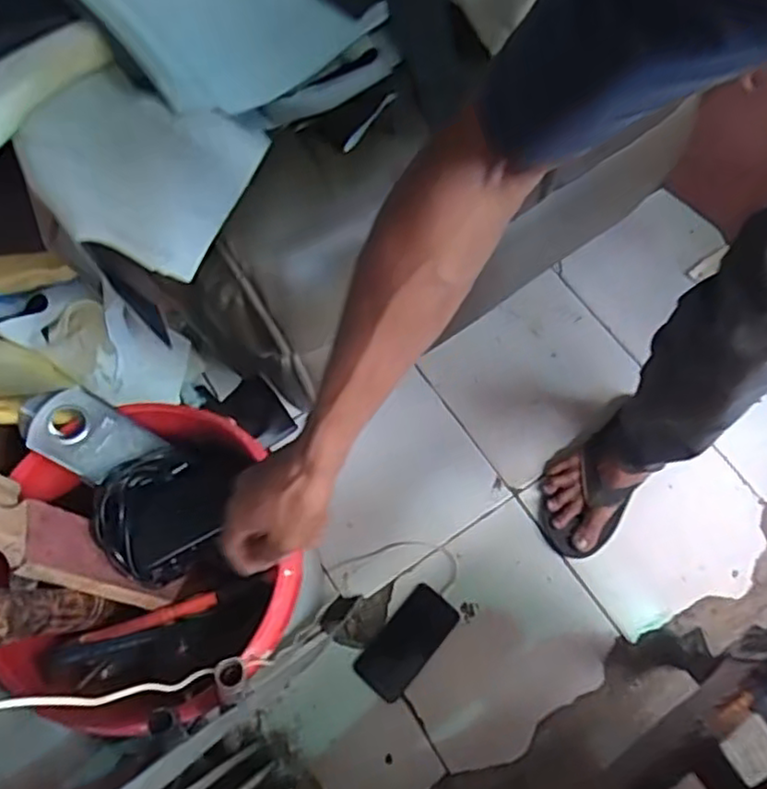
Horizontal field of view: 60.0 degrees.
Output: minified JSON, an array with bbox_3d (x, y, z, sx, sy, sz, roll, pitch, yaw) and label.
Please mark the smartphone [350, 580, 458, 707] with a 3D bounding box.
[{"bbox_3d":[0.032,0.345,0.931,0.074,0.004,0.152,39,74,16],"label":"smartphone"}]

